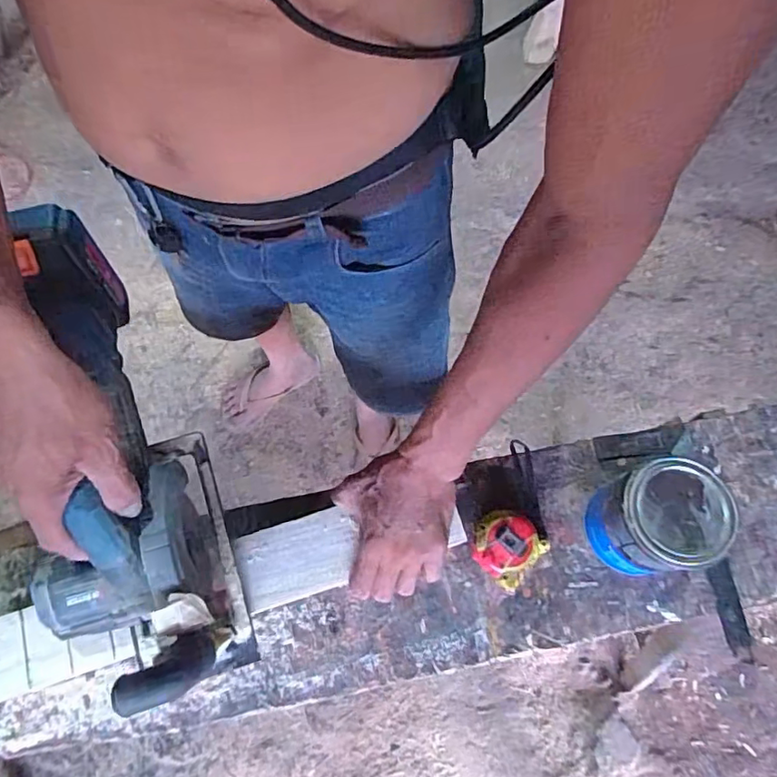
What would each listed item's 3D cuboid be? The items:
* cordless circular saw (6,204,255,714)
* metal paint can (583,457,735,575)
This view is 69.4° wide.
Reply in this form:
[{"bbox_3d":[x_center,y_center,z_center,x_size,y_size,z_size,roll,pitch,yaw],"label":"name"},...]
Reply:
[{"bbox_3d":[-0.235,0.071,0.476,0.140,0.169,0.407,-12,97,-6],"label":"cordless circular saw"},{"bbox_3d":[0.277,0.134,0.586,0.105,0.135,0.099,0,71,0],"label":"metal paint can"}]

